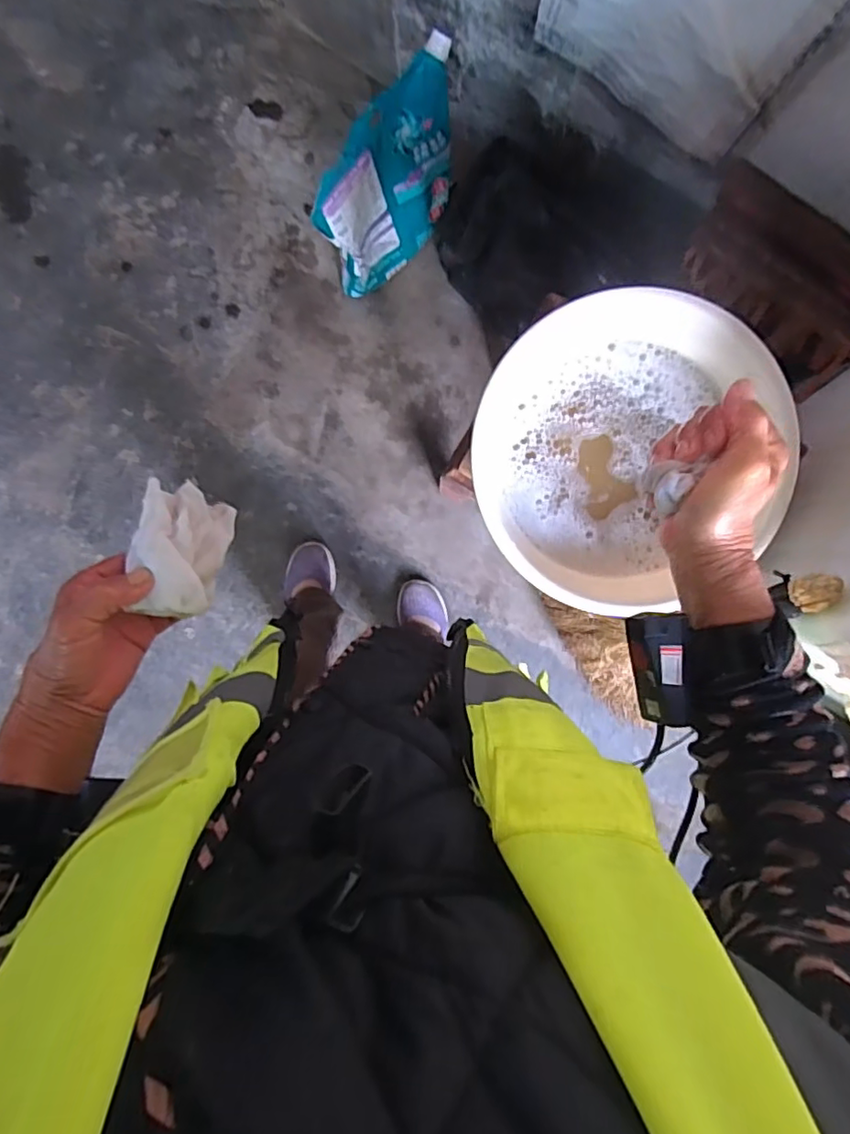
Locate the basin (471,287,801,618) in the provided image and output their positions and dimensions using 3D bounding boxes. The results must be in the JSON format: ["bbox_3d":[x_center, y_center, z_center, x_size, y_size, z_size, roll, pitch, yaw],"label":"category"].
[{"bbox_3d":[0.214,-0.125,0.640,0.316,0.088,0.333,-31,96,1],"label":"basin"}]

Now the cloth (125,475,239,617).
[{"bbox_3d":[-0.168,-0.012,0.403,0.055,0.040,0.084,15,95,-4],"label":"cloth"}]

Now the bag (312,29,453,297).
[{"bbox_3d":[-0.051,-0.638,0.982,0.101,0.362,0.299,40,94,-2],"label":"bag"}]

